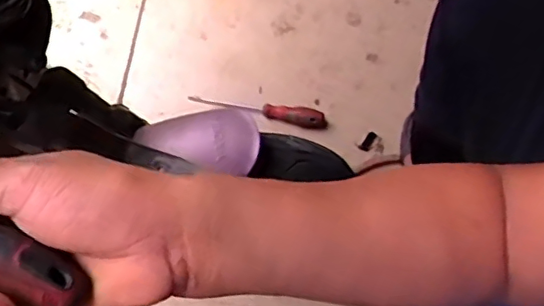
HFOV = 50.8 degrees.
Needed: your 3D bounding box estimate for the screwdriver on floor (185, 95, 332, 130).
[{"bbox_3d":[-0.025,-0.076,0.990,0.241,0.032,0.027,11,72,3],"label":"screwdriver on floor"}]

